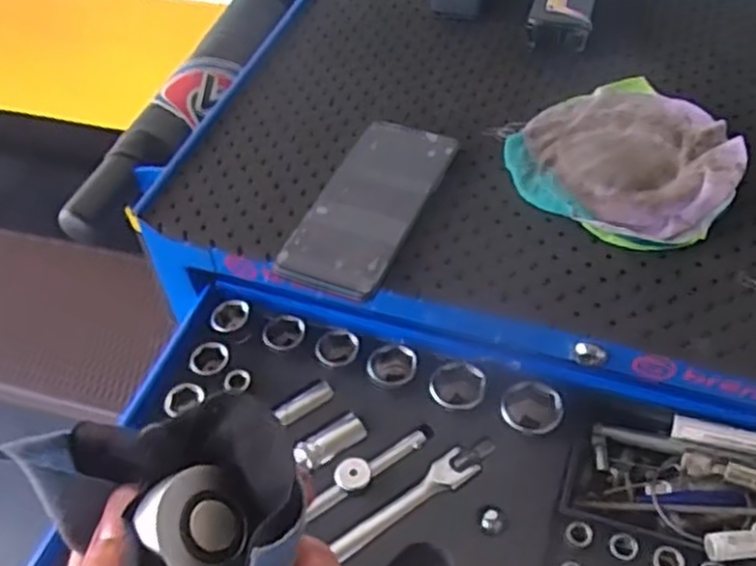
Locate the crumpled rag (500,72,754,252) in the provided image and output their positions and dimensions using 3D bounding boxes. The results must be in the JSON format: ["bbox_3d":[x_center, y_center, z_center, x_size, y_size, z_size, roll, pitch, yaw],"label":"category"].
[{"bbox_3d":[0.186,-0.097,0.557,0.156,0.029,0.157,34,60,28],"label":"crumpled rag"}]

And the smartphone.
[{"bbox_3d":[-0.004,-0.059,0.546,0.075,0.013,0.163,18,53,19],"label":"smartphone"}]

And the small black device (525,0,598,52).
[{"bbox_3d":[0.167,-0.249,0.673,0.053,0.031,0.101,12,52,14],"label":"small black device"}]

